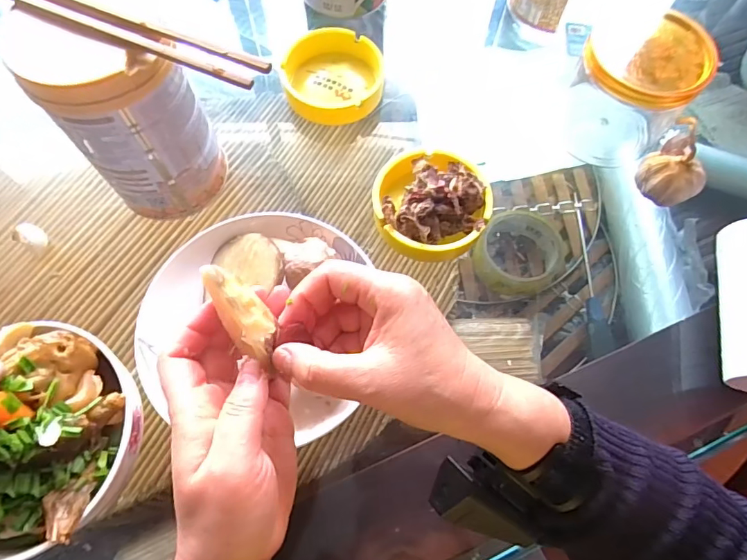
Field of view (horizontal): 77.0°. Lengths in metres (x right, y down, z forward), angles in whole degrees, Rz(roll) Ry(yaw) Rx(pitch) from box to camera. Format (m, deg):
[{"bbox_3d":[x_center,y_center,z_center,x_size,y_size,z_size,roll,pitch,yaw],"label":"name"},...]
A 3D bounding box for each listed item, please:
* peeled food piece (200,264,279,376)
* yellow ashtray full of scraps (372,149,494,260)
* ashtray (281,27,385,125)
[{"bbox_3d":[-0.069,0.016,0.249,0.022,0.019,0.058,-34,89,-15],"label":"peeled food piece"},{"bbox_3d":[0.051,-0.069,0.401,0.097,0.035,0.099,1,68,-2],"label":"yellow ashtray full of scraps"},{"bbox_3d":[-0.041,-0.201,0.469,0.097,0.027,0.109,-5,68,-5],"label":"ashtray"}]

